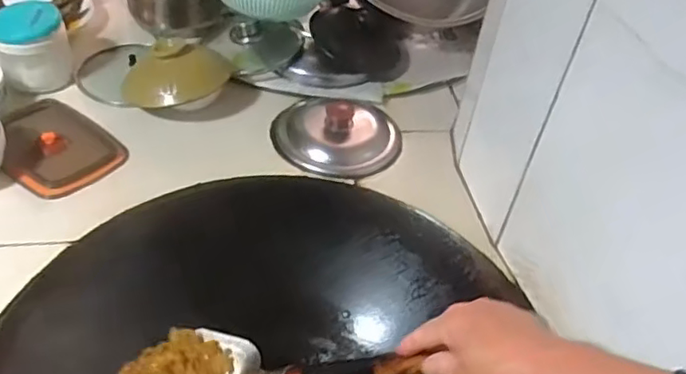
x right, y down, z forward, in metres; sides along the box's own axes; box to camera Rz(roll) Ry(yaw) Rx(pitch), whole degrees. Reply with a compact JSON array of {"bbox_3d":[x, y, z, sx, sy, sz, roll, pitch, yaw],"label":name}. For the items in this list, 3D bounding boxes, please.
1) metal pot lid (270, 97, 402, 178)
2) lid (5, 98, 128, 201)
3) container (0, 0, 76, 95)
[{"bbox_3d":[-0.013,-0.079,0.875,0.183,0.052,0.156,19,44,12],"label":"metal pot lid"},{"bbox_3d":[-0.387,-0.055,0.801,0.173,0.027,0.126,30,47,22],"label":"lid"},{"bbox_3d":[-0.464,-0.204,0.873,0.117,0.106,0.085,-20,49,-27],"label":"container"}]

